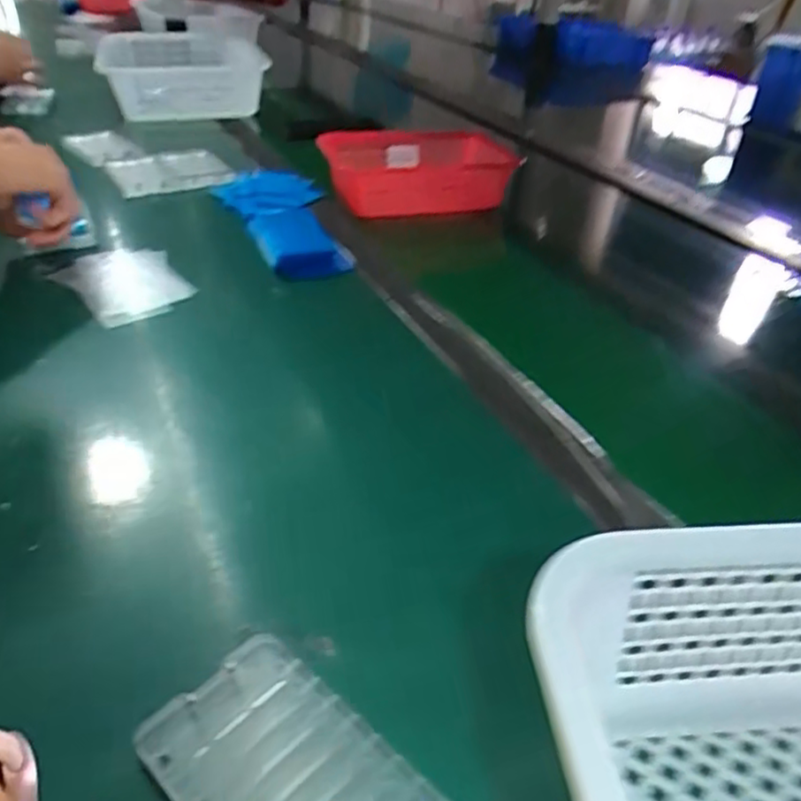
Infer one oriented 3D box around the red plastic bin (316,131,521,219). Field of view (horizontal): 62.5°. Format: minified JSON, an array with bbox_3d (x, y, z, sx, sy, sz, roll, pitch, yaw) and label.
[{"bbox_3d":[0.018,-0.280,0.819,0.219,0.075,0.153,-5,37,-12],"label":"red plastic bin"}]

